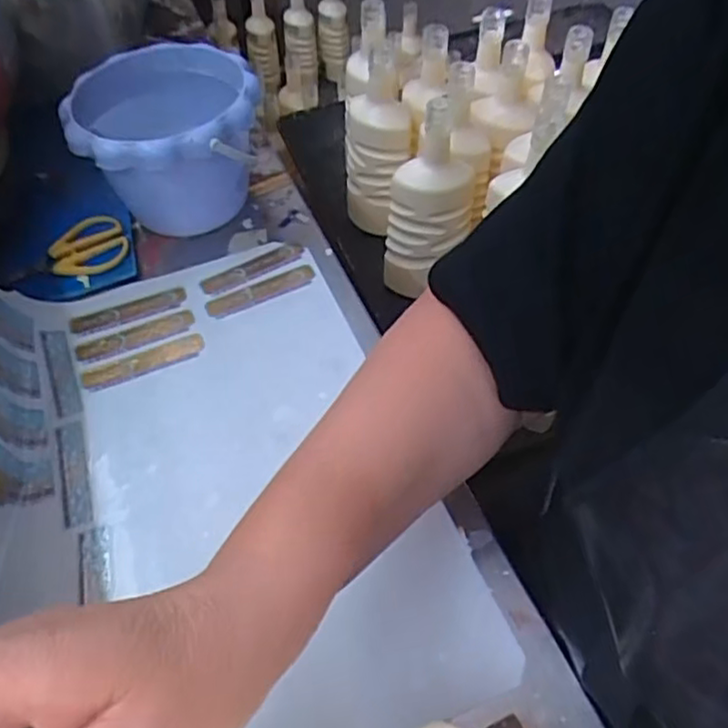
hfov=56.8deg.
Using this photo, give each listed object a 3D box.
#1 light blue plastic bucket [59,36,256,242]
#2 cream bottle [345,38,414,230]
[{"bbox_3d":[-0.172,-0.190,0.600,0.158,0.128,0.157,-1,53,2],"label":"light blue plastic bucket"},{"bbox_3d":[0.018,-0.290,0.916,0.088,0.262,0.094,-3,51,-2],"label":"cream bottle"}]

